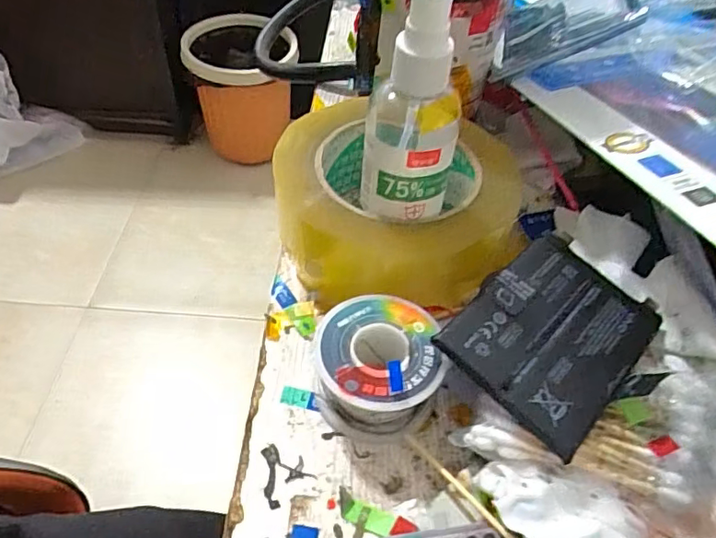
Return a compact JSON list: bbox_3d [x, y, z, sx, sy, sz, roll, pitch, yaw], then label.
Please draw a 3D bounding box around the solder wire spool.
[{"bbox_3d":[0.008,0.041,0.237,0.049,0.034,0.052,2,49,-2],"label":"solder wire spool"}]

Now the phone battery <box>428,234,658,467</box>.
[{"bbox_3d":[0.083,0.025,0.235,0.064,0.004,0.088,42,57,16],"label":"phone battery"}]

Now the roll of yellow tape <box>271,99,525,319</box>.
[{"bbox_3d":[0.021,-0.032,0.293,0.113,0.050,0.116,2,49,-2],"label":"roll of yellow tape"}]

